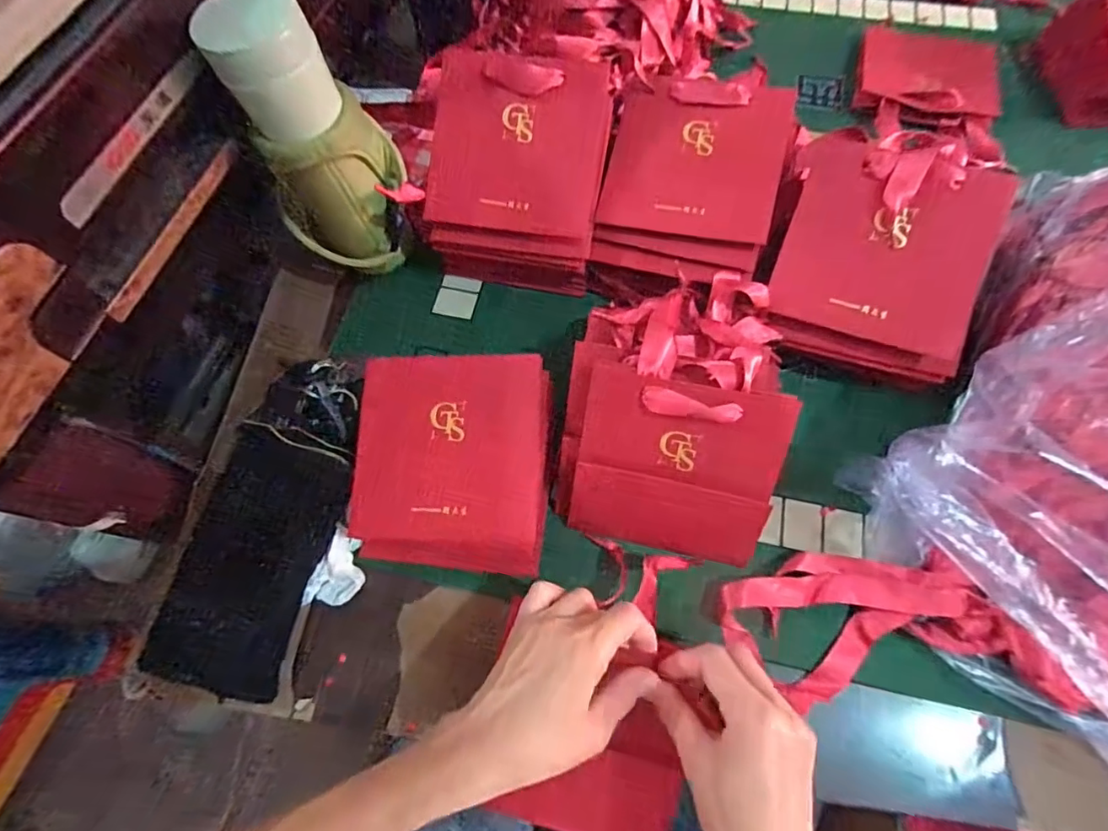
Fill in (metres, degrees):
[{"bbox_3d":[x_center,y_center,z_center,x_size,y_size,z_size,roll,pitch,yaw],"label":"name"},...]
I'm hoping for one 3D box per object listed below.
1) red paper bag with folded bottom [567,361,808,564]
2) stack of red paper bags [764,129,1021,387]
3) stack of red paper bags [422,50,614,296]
[{"bbox_3d":[0.088,0.039,0.376,0.139,0.022,0.130,10,112,5],"label":"red paper bag with folded bottom"},{"bbox_3d":[0.257,-0.130,0.411,0.136,0.038,0.177,14,101,23],"label":"stack of red paper bags"},{"bbox_3d":[-0.031,-0.200,0.463,0.142,0.141,0.142,10,68,5],"label":"stack of red paper bags"}]

